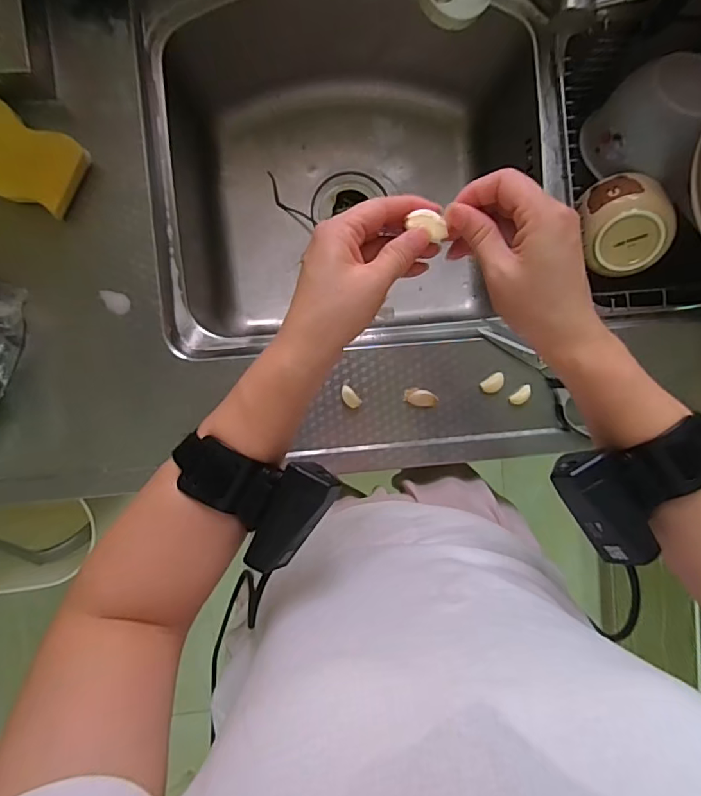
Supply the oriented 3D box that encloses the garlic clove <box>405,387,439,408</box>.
[{"bbox_3d":[0.073,0.000,0.523,0.034,0.010,0.018,19,92,-5],"label":"garlic clove"}]

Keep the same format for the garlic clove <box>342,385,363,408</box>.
[{"bbox_3d":[0.000,0.000,0.518,0.014,0.008,0.026,-42,95,-1],"label":"garlic clove"}]

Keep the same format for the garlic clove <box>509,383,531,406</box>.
[{"bbox_3d":[0.176,-0.003,0.523,0.013,0.014,0.023,43,89,-5],"label":"garlic clove"}]

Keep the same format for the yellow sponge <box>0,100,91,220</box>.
[{"bbox_3d":[-0.303,-0.220,0.469,0.102,0.043,0.072,27,91,-5],"label":"yellow sponge"}]

